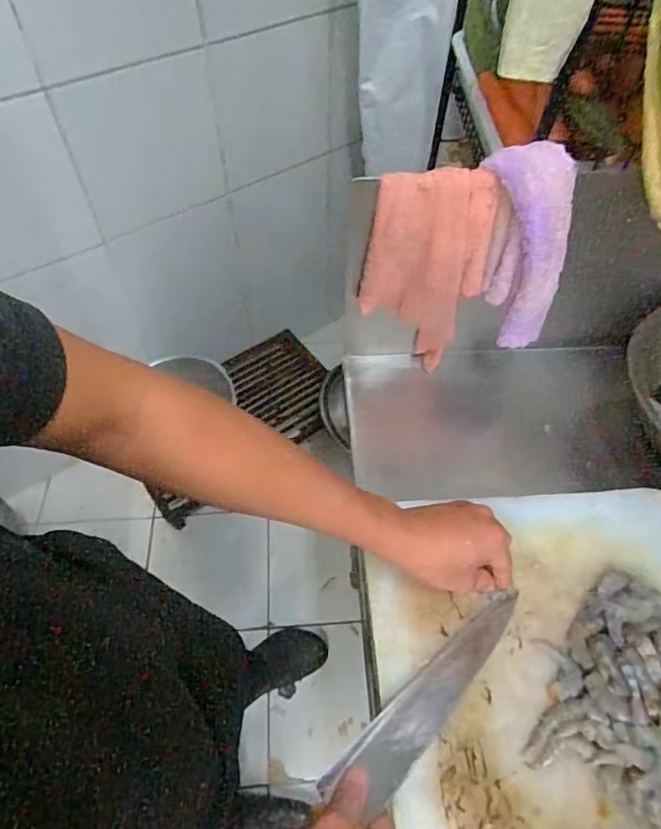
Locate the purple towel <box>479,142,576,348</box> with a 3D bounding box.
[{"bbox_3d":[0.200,-0.169,0.556,0.069,0.186,0.083,-22,57,-16],"label":"purple towel"}]

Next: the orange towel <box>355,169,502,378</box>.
[{"bbox_3d":[0.102,-0.152,0.601,0.126,0.247,0.019,5,54,3],"label":"orange towel"}]

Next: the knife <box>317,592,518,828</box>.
[{"bbox_3d":[0.038,0.267,0.410,0.044,0.038,0.364,39,51,25],"label":"knife"}]

